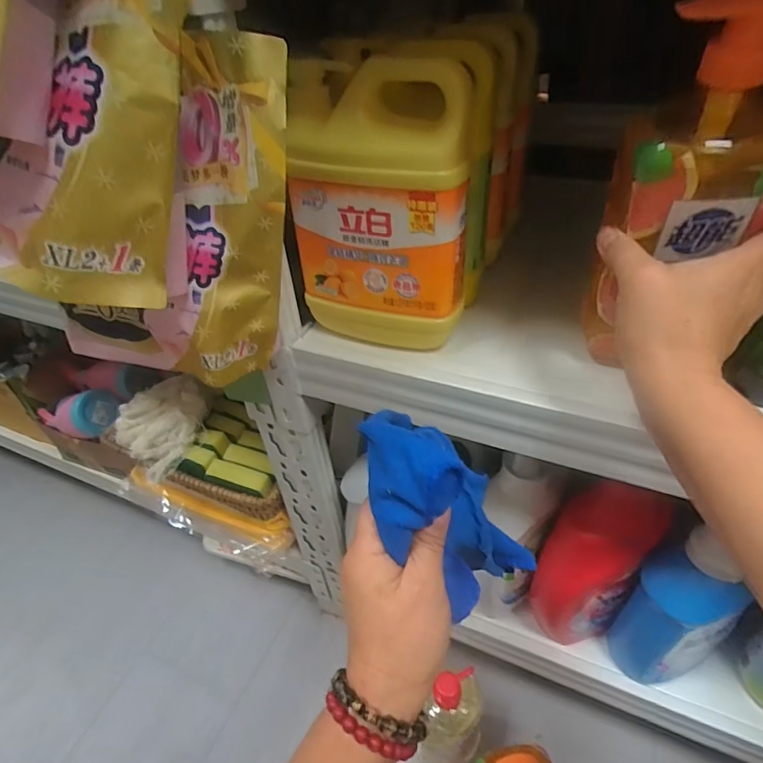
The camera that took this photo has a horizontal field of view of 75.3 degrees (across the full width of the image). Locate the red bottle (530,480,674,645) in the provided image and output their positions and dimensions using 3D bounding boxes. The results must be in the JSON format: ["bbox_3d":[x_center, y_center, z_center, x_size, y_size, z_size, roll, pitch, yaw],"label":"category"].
[{"bbox_3d":[0.248,0.230,0.588,0.114,0.264,0.068,17,47,24],"label":"red bottle"}]

